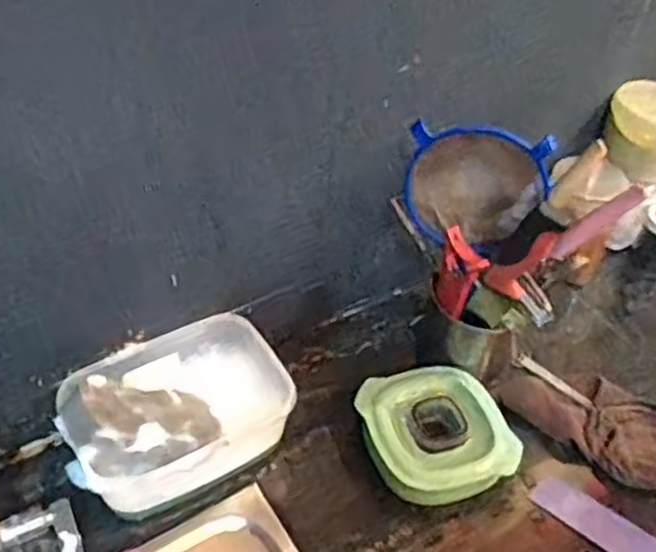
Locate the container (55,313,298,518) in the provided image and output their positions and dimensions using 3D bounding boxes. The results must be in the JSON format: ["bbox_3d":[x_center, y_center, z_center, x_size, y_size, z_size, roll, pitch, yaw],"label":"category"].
[{"bbox_3d":[-0.140,0.132,0.704,0.204,0.101,0.149,-23,52,-27],"label":"container"}]

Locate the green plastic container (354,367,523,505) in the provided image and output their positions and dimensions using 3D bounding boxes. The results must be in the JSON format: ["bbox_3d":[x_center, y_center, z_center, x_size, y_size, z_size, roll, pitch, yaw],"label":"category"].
[{"bbox_3d":[0.108,0.159,0.747,0.136,0.041,0.137,-14,48,-20],"label":"green plastic container"}]

